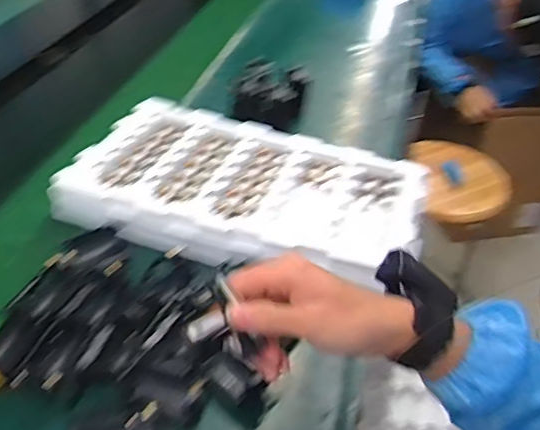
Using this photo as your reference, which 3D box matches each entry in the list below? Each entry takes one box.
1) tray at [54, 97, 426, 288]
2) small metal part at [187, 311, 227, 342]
[{"bbox_3d":[-0.026,-0.038,0.739,0.436,0.040,0.255,15,41,15],"label":"tray"},{"bbox_3d":[-0.047,0.082,0.424,0.034,0.006,0.015,-27,39,12],"label":"small metal part"}]

